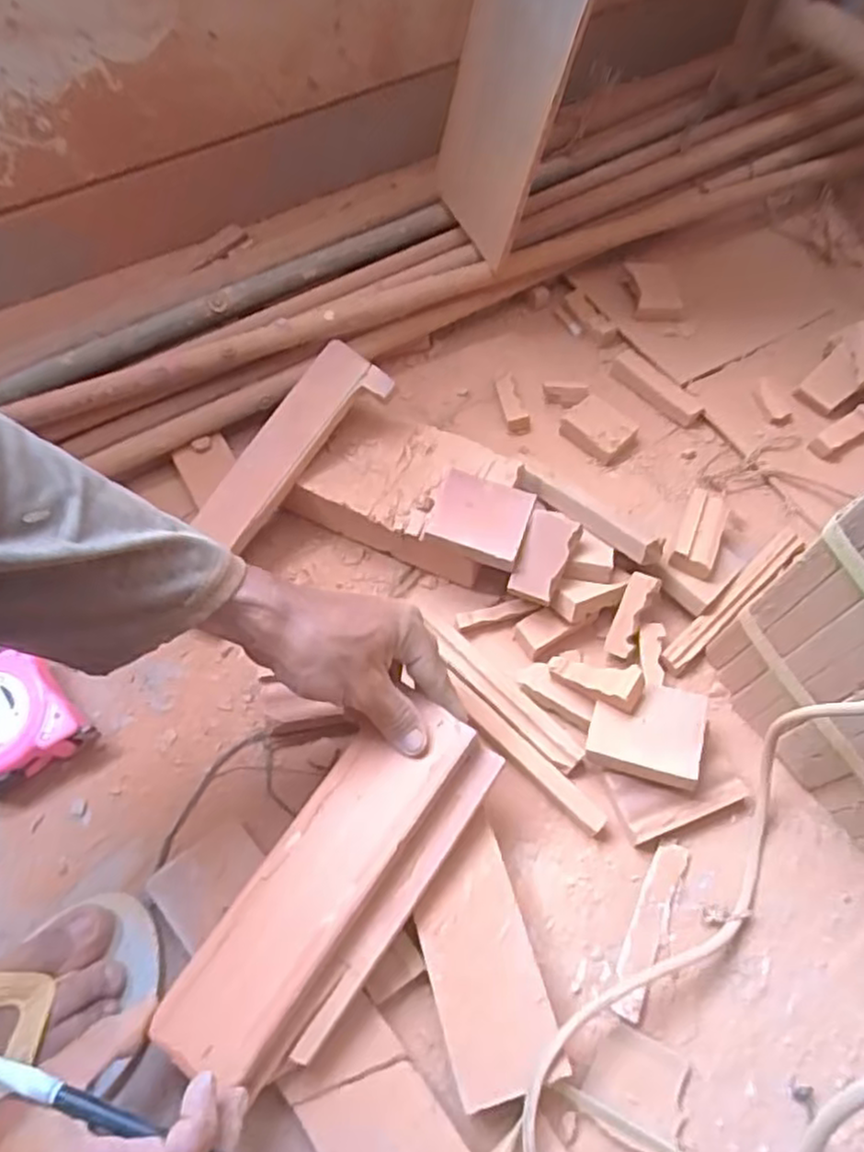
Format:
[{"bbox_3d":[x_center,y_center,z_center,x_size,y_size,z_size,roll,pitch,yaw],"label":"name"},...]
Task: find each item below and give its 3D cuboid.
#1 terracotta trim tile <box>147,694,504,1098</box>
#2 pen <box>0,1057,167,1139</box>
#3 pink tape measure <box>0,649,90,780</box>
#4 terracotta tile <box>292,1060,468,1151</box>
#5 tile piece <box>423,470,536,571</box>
[{"bbox_3d":[-0.054,0.174,0.415,0.082,0.024,0.221,36,71,17],"label":"terracotta trim tile"},{"bbox_3d":[-0.139,0.251,0.335,0.150,0.007,0.009,18,63,7],"label":"pen"},{"bbox_3d":[-0.290,0.101,0.498,0.085,0.044,0.081,0,62,-1],"label":"pink tape measure"},{"bbox_3d":[-0.024,0.303,0.390,0.062,0.004,0.082,-32,52,-23],"label":"terracotta tile"},{"bbox_3d":[0.035,-0.043,0.531,0.068,0.015,0.063,14,64,16],"label":"tile piece"}]

